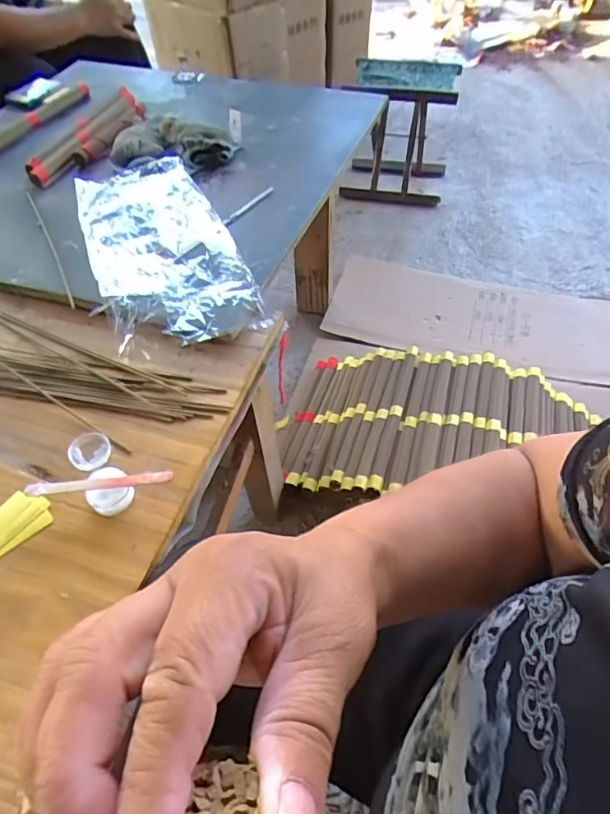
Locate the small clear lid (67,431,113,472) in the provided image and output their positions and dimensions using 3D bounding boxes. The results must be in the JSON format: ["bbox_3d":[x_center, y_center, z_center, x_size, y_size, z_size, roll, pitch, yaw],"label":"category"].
[{"bbox_3d":[-0.203,0.041,0.480,0.039,0.008,0.040,-1,51,1],"label":"small clear lid"}]

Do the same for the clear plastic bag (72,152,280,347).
[{"bbox_3d":[-0.191,-0.217,0.665,0.171,0.037,0.397,-19,53,-13],"label":"clear plastic bag"}]

